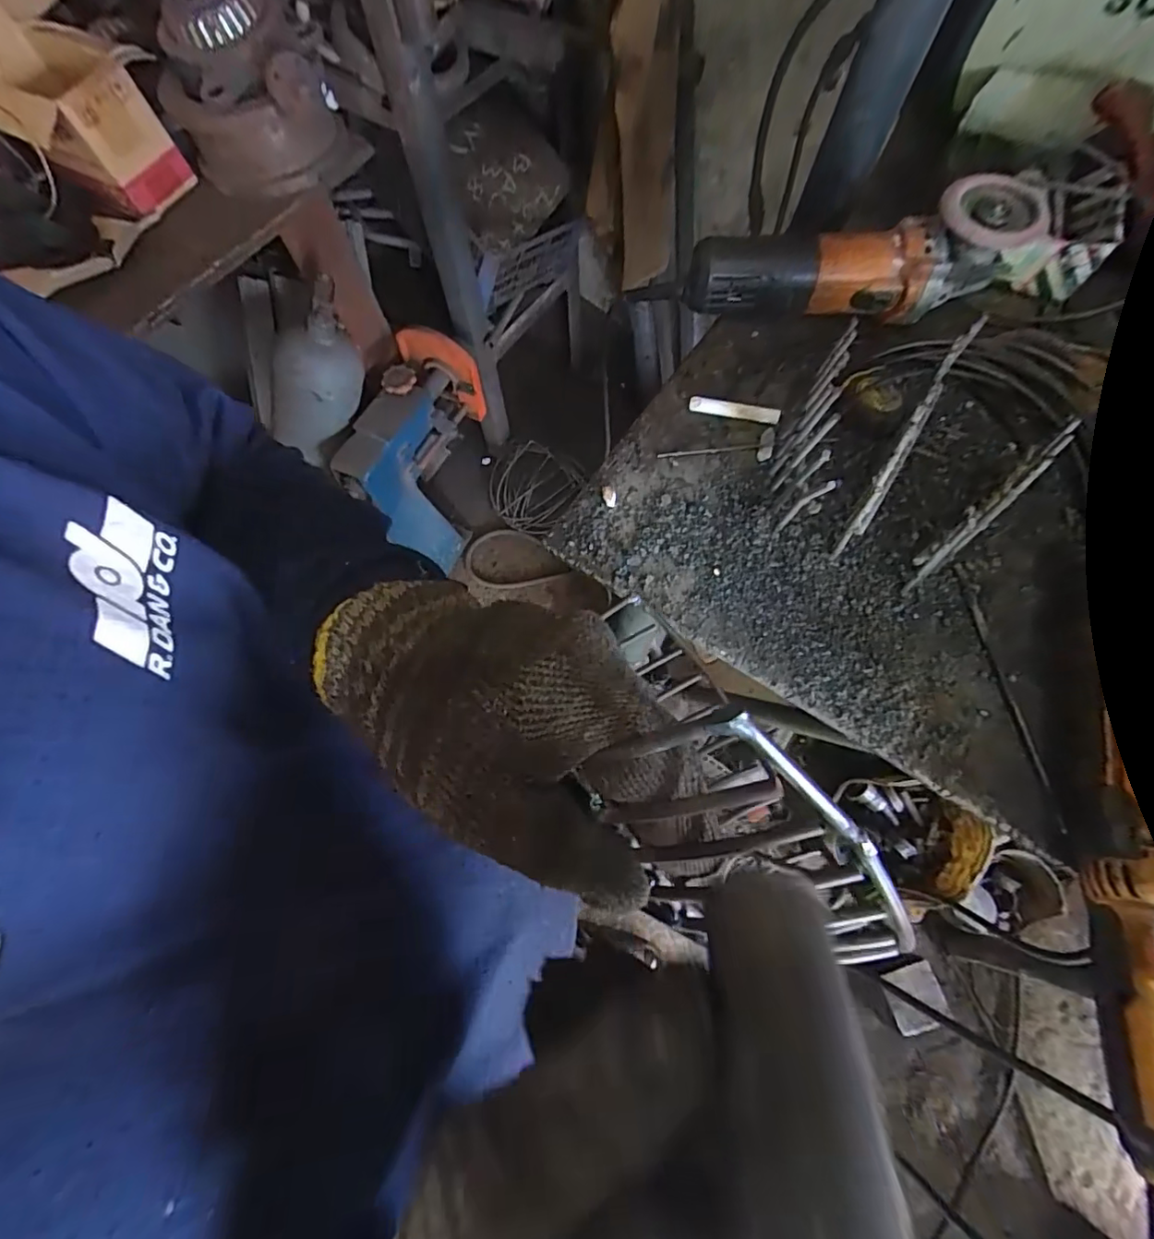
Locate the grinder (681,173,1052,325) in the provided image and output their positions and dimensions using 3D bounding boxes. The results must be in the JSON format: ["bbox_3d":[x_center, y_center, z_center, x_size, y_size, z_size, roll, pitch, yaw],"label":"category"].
[{"bbox_3d":[0.241,-0.320,0.492,0.281,0.077,0.078,-4,69,1],"label":"grinder"}]

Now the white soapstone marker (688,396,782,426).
[{"bbox_3d":[0.140,-0.186,0.494,0.080,0.011,0.011,9,70,5],"label":"white soapstone marker"}]

